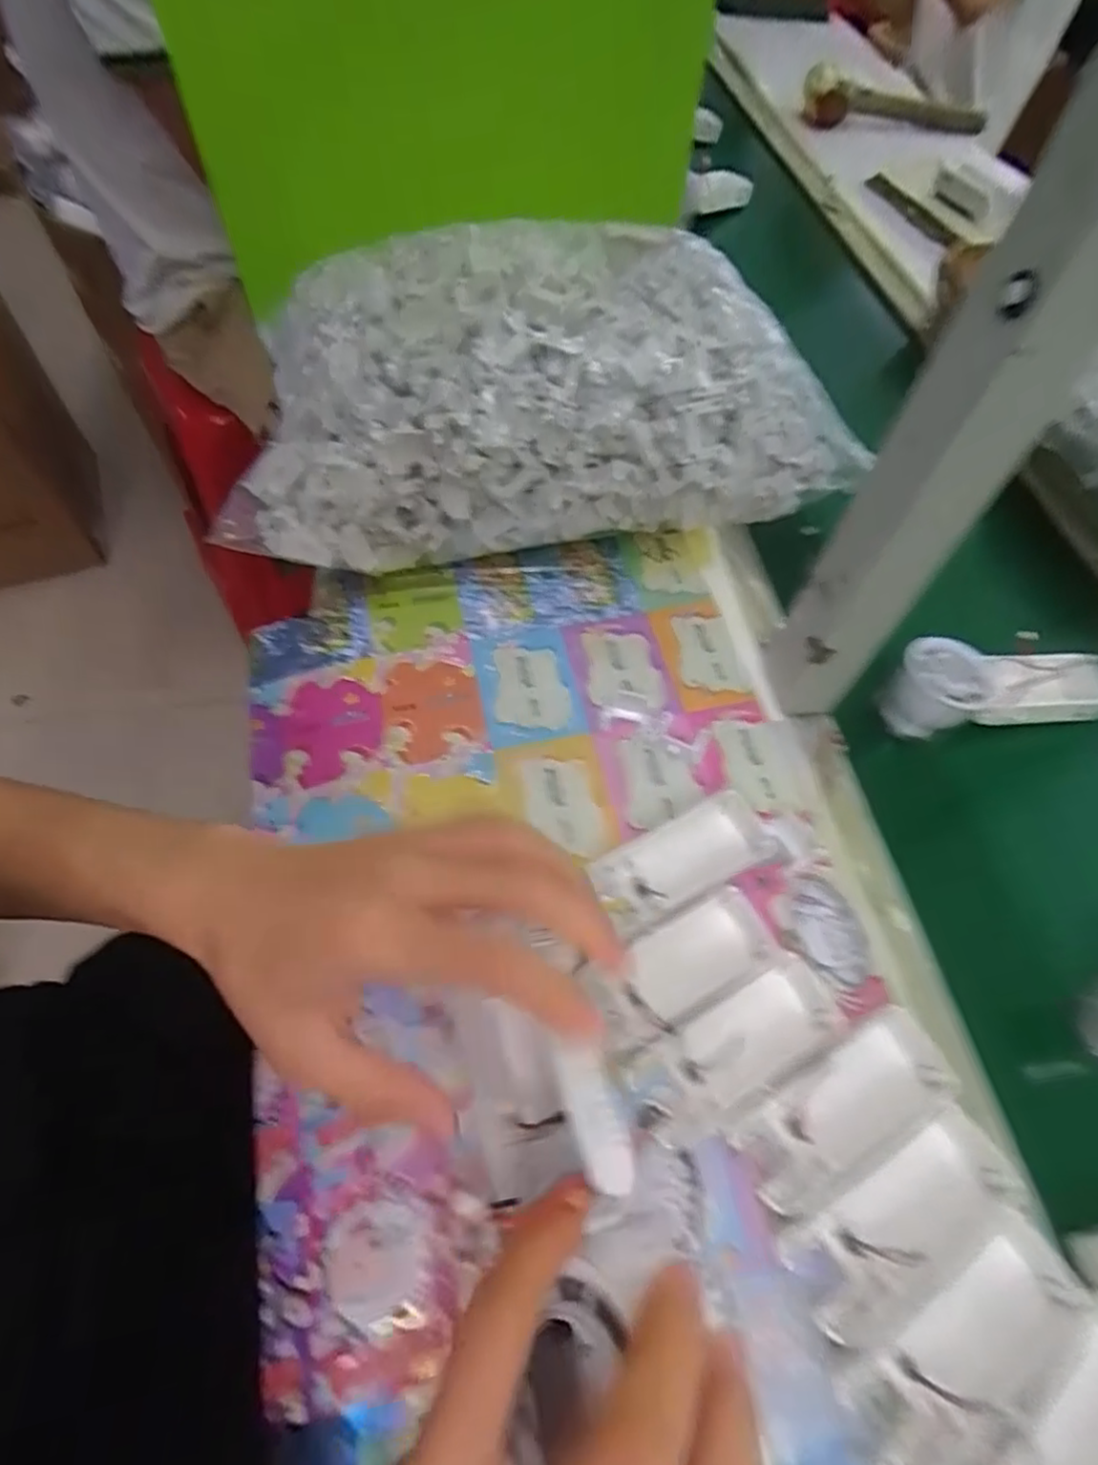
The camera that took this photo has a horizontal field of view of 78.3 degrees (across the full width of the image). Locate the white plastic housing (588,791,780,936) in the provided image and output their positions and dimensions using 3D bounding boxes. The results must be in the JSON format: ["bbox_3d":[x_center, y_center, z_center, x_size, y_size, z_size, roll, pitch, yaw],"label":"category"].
[{"bbox_3d":[0.076,0.078,0.391,0.101,0.028,0.045,-24,63,-14],"label":"white plastic housing"}]

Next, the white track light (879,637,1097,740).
[{"bbox_3d":[0.315,-0.033,0.472,0.159,0.048,0.053,-5,60,-4],"label":"white track light"}]

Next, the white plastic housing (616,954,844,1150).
[{"bbox_3d":[0.094,0.162,0.344,0.109,0.026,0.046,-24,63,-14],"label":"white plastic housing"}]

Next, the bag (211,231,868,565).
[{"bbox_3d":[-0.011,-0.247,0.480,0.408,0.127,0.228,-6,61,-8],"label":"bag"}]

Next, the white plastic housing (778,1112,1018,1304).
[{"bbox_3d":[0.161,0.222,0.307,0.111,0.031,0.047,-25,65,-18],"label":"white plastic housing"}]

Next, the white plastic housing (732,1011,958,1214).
[{"bbox_3d":[0.145,0.185,0.334,0.112,0.028,0.047,-26,64,-15],"label":"white plastic housing"}]

